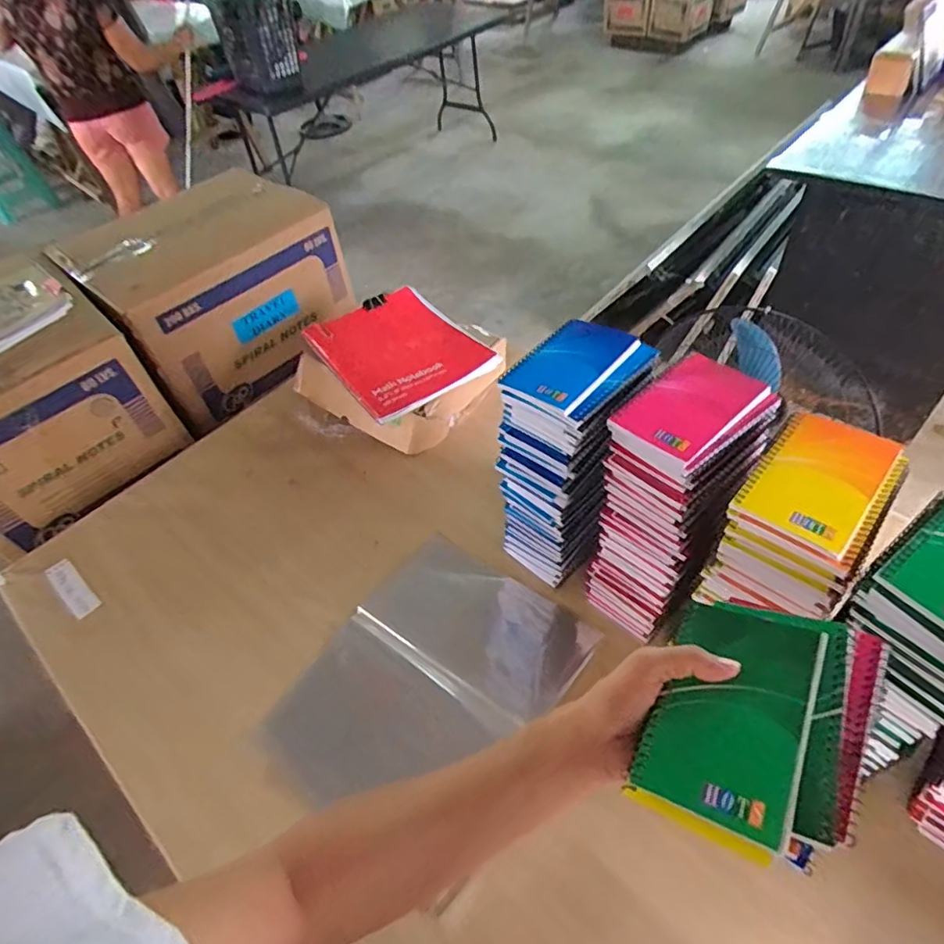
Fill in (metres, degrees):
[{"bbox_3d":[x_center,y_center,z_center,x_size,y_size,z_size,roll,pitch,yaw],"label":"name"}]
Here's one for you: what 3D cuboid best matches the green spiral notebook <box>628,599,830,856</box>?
[{"bbox_3d":[0.156,0.142,0.347,0.084,0.008,0.126,12,58,34],"label":"green spiral notebook"}]

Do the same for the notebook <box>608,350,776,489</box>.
[{"bbox_3d":[0.190,-0.054,0.508,0.082,0.023,0.125,35,61,31],"label":"notebook"}]

